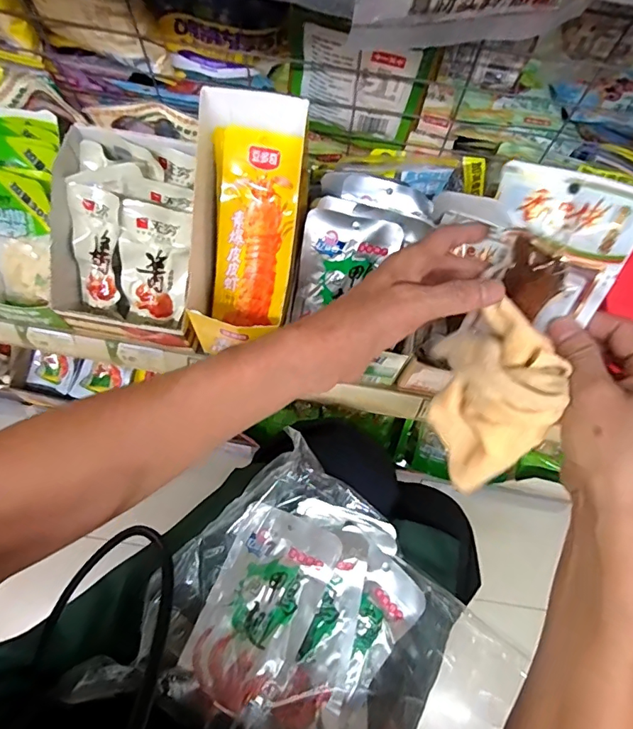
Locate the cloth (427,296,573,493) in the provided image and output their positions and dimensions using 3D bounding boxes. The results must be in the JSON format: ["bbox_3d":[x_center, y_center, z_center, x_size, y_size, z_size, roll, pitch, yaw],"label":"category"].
[{"bbox_3d":[0.126,0.026,0.356,0.069,0.098,0.106,-23,75,-8],"label":"cloth"}]

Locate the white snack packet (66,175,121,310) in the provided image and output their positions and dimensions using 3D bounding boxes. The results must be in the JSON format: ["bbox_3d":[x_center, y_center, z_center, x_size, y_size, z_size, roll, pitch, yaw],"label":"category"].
[{"bbox_3d":[-0.230,-0.124,0.513,0.058,0.030,0.131,6,113,1],"label":"white snack packet"}]

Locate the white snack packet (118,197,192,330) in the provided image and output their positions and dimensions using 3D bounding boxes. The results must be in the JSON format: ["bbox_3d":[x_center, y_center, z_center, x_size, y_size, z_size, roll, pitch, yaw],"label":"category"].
[{"bbox_3d":[-0.172,-0.102,0.516,0.066,0.129,0.023,9,28,-10],"label":"white snack packet"}]

